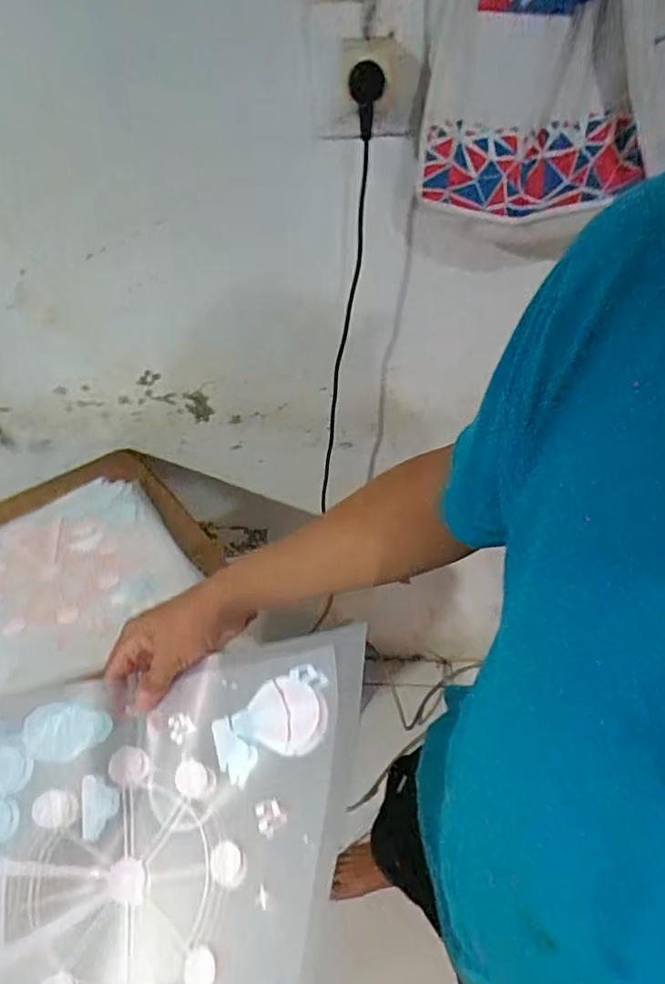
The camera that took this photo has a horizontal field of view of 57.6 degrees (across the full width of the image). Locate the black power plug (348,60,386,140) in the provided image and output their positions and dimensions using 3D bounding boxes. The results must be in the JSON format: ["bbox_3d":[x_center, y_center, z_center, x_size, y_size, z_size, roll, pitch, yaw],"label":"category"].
[{"bbox_3d":[0.036,-0.405,0.628,0.036,0.072,0.027,0,47,4],"label":"black power plug"}]

